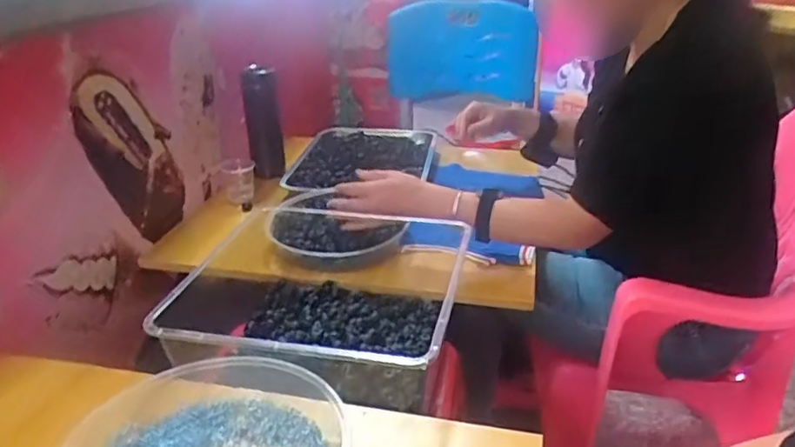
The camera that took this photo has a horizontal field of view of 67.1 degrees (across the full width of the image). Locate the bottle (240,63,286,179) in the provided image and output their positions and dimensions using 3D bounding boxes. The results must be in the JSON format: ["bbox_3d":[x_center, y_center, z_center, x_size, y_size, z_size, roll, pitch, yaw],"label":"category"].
[{"bbox_3d":[-0.266,-0.200,1.191,0.072,0.213,0.054,-4,26,-8],"label":"bottle"}]

